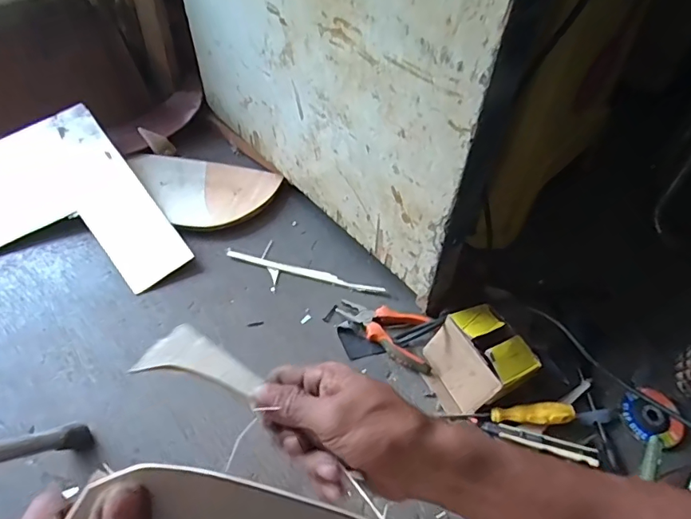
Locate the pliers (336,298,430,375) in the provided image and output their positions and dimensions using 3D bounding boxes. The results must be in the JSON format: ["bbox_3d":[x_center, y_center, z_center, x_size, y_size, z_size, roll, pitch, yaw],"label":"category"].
[{"bbox_3d":[0.059,0.107,0.715,0.149,0.021,0.080,17,52,8],"label":"pliers"}]

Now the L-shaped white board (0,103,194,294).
[{"bbox_3d":[-0.480,-0.067,0.786,0.301,0.012,0.387,-34,72,-16],"label":"L-shaped white board"}]

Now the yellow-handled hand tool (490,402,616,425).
[{"bbox_3d":[0.285,0.210,0.654,0.174,0.028,0.030,-3,52,-7],"label":"yellow-handled hand tool"}]

